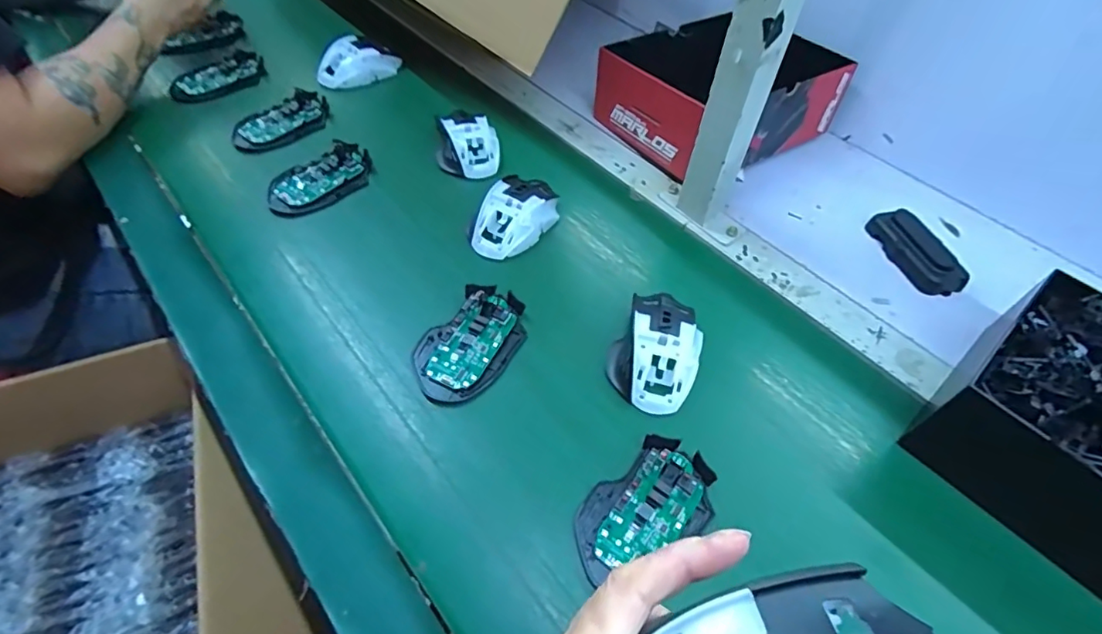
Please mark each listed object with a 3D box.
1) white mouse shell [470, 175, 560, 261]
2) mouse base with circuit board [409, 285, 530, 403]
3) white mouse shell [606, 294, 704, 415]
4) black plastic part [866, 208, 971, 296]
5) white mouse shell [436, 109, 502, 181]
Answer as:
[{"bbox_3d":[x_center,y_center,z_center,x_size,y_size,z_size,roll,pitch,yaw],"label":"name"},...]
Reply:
[{"bbox_3d":[-0.035,-0.104,0.544,0.064,0.034,0.111,27,59,16],"label":"white mouse shell"},{"bbox_3d":[-0.068,0.021,0.458,0.073,0.016,0.112,32,61,18],"label":"mouse base with circuit board"},{"bbox_3d":[0.093,0.026,0.456,0.073,0.038,0.110,22,58,12],"label":"white mouse shell"},{"bbox_3d":[0.378,-0.069,0.557,0.049,0.022,0.107,-10,57,-9],"label":"black plastic part"},{"bbox_3d":[-0.095,-0.198,0.606,0.068,0.032,0.079,-8,57,-7],"label":"white mouse shell"}]

